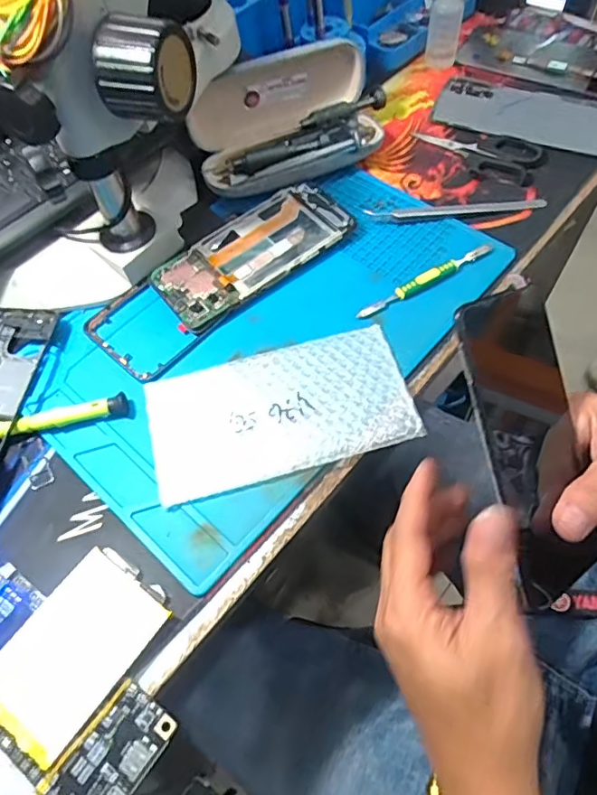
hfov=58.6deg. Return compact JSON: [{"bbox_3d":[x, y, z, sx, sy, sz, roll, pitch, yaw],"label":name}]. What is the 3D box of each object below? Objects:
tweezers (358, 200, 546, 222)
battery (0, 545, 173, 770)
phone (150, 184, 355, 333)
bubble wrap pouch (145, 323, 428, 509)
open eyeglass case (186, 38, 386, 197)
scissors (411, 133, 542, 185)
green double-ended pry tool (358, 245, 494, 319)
[{"bbox_3d":[0.129,-0.153,0.435,0.144,0.007,0.018,-4,60,2],"label":"tweezers"},{"bbox_3d":[-0.122,0.136,0.288,0.062,0.004,0.090,32,67,15],"label":"battery"},{"bbox_3d":[-0.036,-0.117,0.417,0.154,0.009,0.071,-36,64,-15],"label":"phone"},{"bbox_3d":[-0.013,0.007,0.354,0.170,0.011,0.091,-15,61,-4],"label":"bubble wrap pouch"},{"bbox_3d":[-0.003,-0.235,0.451,0.173,0.066,0.088,-21,62,-7],"label":"open eyeglass case"},{"bbox_3d":[0.155,-0.215,0.469,0.107,0.010,0.047,14,63,12],"label":"scissors"},{"bbox_3d":[0.098,-0.090,0.404,0.116,0.009,0.013,-30,63,-12],"label":"green double-ended pry tool"}]

